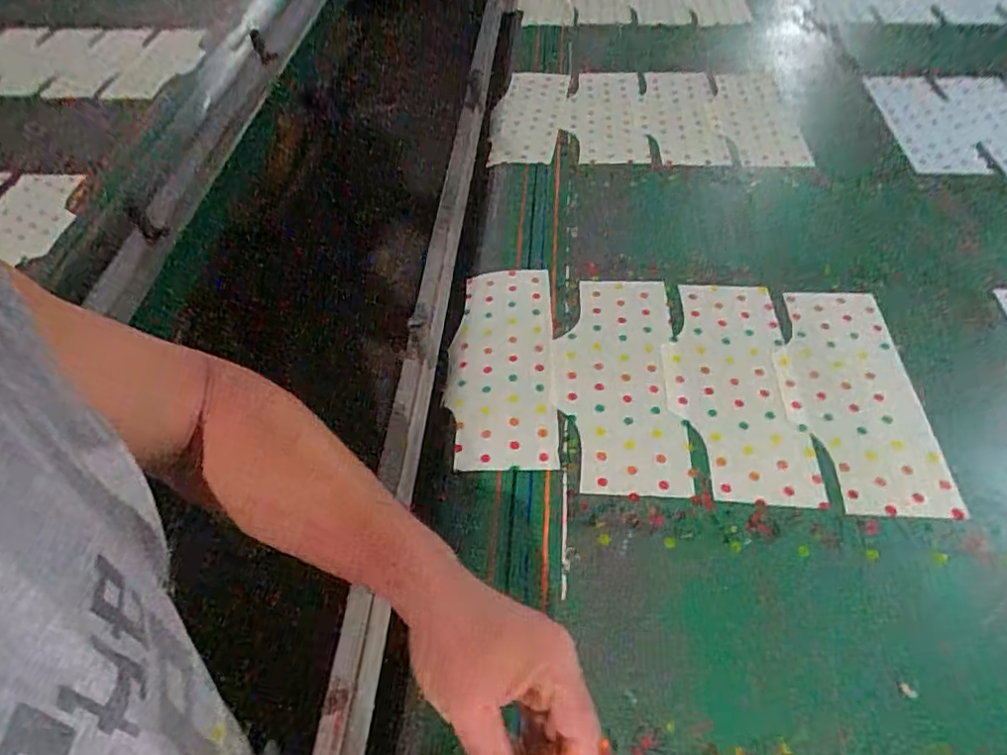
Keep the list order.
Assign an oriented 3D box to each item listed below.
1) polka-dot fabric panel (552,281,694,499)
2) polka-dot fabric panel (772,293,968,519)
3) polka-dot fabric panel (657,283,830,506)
[{"bbox_3d":[0.120,-0.006,0.640,0.126,0.007,0.288,2,48,5],"label":"polka-dot fabric panel"},{"bbox_3d":[0.354,0.011,0.618,0.131,0.008,0.278,3,52,4],"label":"polka-dot fabric panel"},{"bbox_3d":[0.237,0.001,0.631,0.129,0.008,0.286,2,49,5],"label":"polka-dot fabric panel"}]

